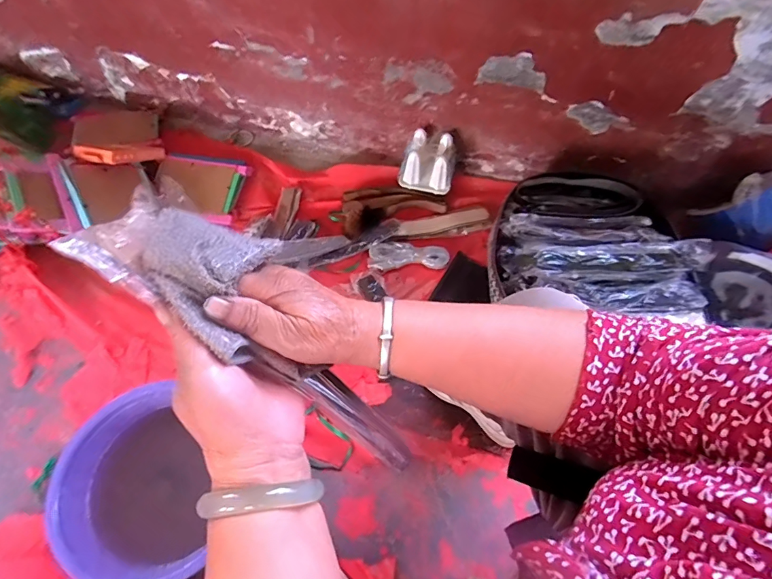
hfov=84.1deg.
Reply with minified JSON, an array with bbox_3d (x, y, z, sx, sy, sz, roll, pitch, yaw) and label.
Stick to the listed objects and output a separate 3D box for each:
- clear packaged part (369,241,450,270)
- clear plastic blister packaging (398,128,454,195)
[{"bbox_3d":[0.050,-0.077,0.953,0.172,0.023,0.065,-2,62,-2],"label":"clear packaged part"},{"bbox_3d":[0.099,-0.291,1.000,0.122,0.109,0.096,11,62,4],"label":"clear plastic blister packaging"}]

